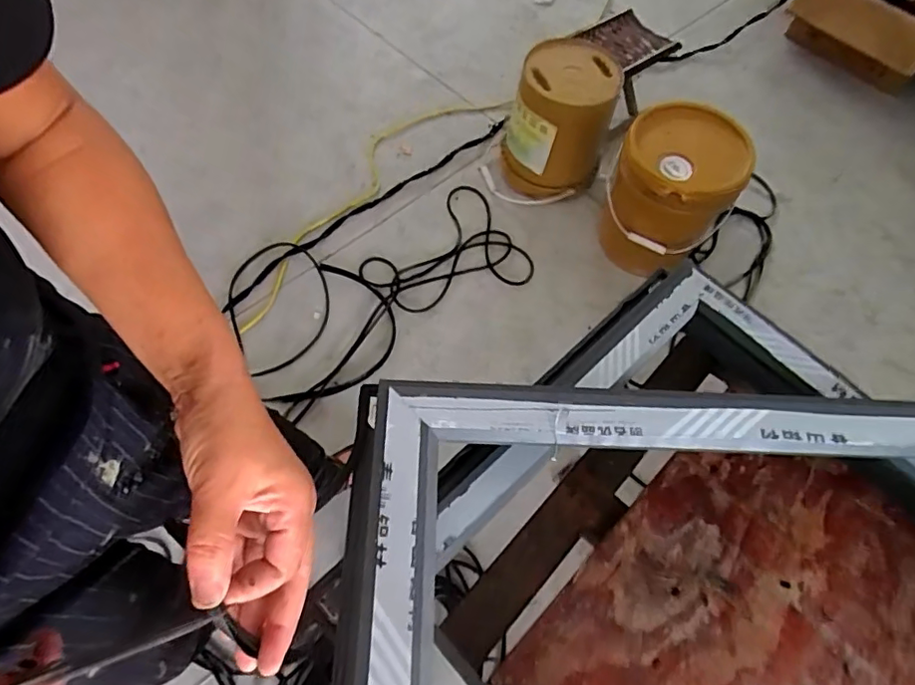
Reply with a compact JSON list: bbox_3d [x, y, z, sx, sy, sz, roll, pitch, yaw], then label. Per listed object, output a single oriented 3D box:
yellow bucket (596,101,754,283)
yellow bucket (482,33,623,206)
[{"bbox_3d":[0.543,-0.374,1.462,0.287,0.386,0.270,1,62,-3],"label":"yellow bucket"},{"bbox_3d":[0.266,-0.627,1.607,0.322,0.348,0.302,18,63,6],"label":"yellow bucket"}]

